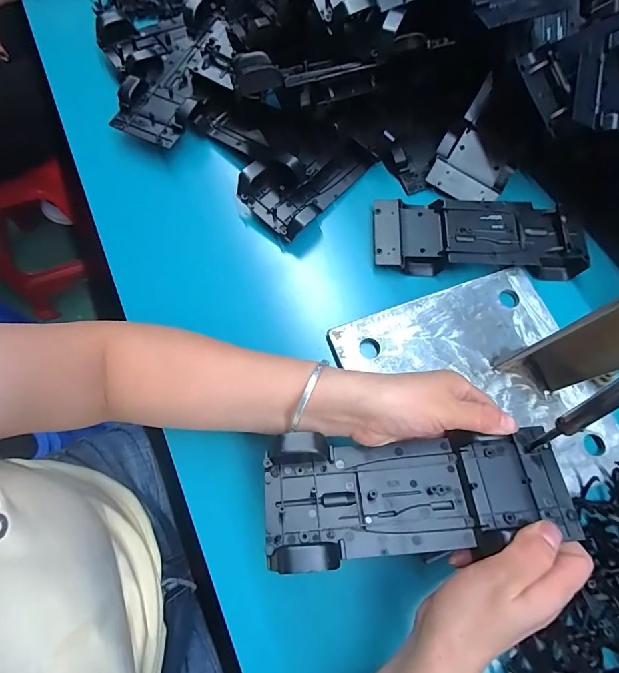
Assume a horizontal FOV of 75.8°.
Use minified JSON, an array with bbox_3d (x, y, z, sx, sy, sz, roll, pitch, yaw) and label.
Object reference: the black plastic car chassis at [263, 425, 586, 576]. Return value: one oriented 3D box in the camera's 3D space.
[{"bbox_3d":[0.068,0.096,0.248,0.190,0.038,0.072,-4,73,-3],"label":"black plastic car chassis"}]

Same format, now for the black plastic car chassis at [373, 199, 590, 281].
[{"bbox_3d":[0.159,-0.094,0.370,0.192,0.021,0.079,5,73,2],"label":"black plastic car chassis"}]

